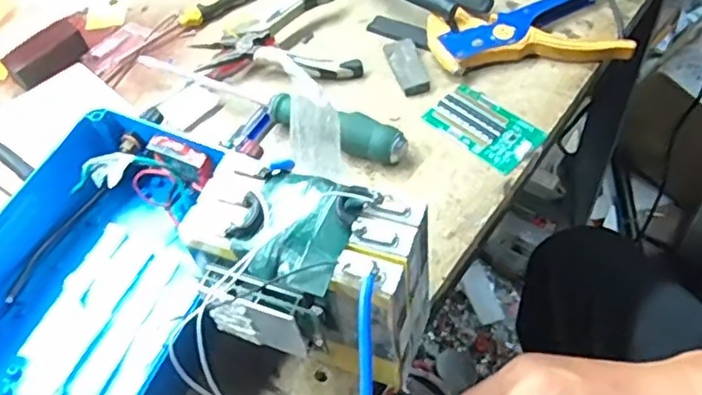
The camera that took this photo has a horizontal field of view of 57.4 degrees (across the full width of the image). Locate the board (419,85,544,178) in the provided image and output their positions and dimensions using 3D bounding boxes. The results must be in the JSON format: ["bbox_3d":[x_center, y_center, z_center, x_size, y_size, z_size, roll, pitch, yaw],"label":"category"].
[{"bbox_3d":[0.108,-0.059,0.522,0.056,0.005,0.089,-39,61,-20],"label":"board"}]

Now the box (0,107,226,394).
[{"bbox_3d":[-0.166,0.046,0.425,0.159,0.073,0.202,20,59,18],"label":"box"}]

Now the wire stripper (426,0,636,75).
[{"bbox_3d":[0.152,-0.151,0.570,0.162,0.020,0.103,-9,55,-1],"label":"wire stripper"}]

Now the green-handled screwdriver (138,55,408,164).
[{"bbox_3d":[-0.069,-0.085,0.536,0.254,0.025,0.034,25,61,21],"label":"green-handled screwdriver"}]

